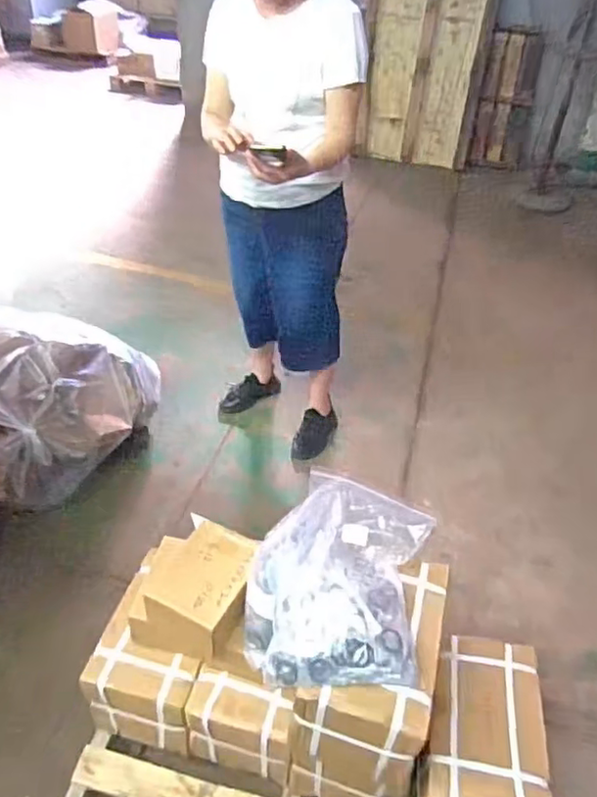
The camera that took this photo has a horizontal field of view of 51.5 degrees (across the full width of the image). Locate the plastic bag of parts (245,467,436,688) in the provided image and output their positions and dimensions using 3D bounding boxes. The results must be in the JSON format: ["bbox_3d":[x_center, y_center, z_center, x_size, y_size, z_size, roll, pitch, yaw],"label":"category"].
[{"bbox_3d":[0.066,0.315,1.057,0.301,0.178,0.316,6,40,4],"label":"plastic bag of parts"}]

